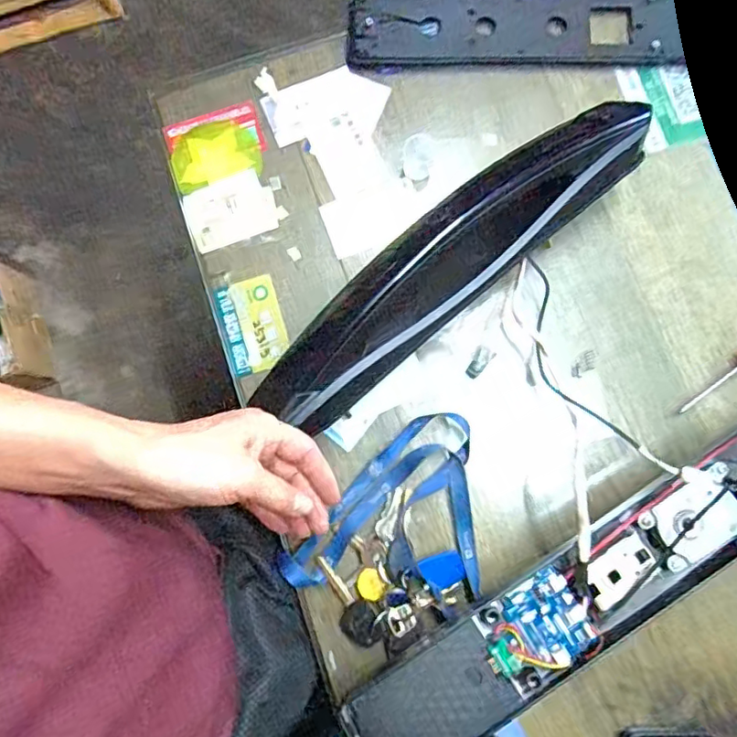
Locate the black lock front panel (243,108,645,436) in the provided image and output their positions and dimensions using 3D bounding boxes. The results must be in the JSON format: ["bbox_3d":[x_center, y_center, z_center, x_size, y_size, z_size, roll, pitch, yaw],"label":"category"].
[{"bbox_3d":[0.070,-0.093,0.453,0.374,0.035,0.080,-40,83,-5],"label":"black lock front panel"}]

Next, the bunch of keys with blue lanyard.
[{"bbox_3d":[0.036,0.136,0.468,0.128,0.026,0.183,44,83,7],"label":"bunch of keys with blue lanyard"}]

